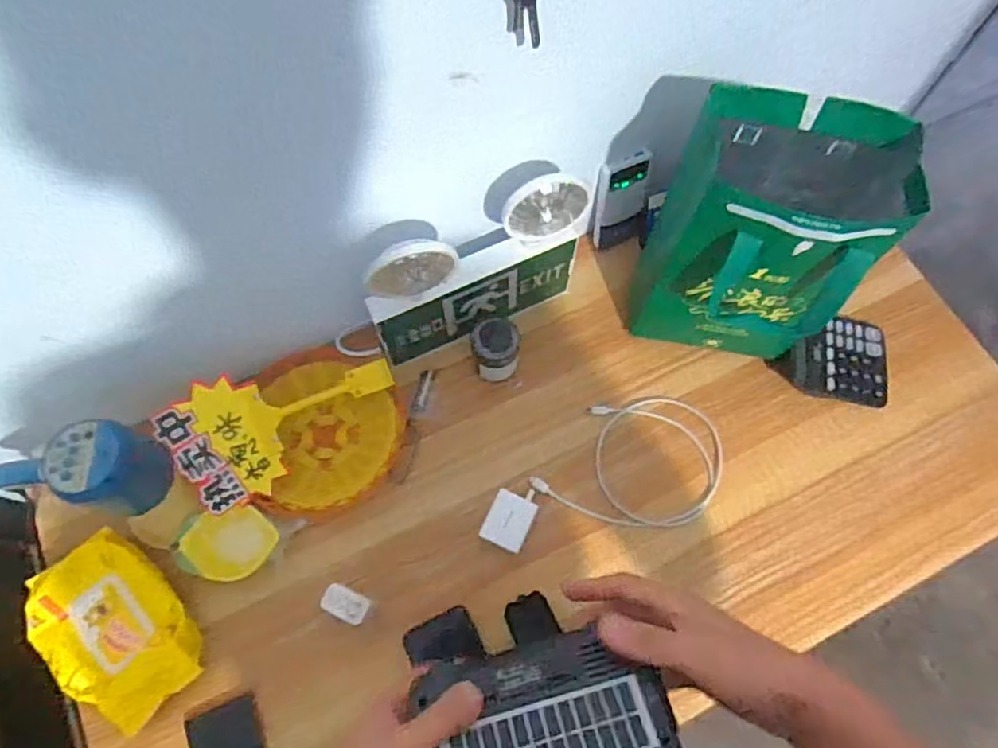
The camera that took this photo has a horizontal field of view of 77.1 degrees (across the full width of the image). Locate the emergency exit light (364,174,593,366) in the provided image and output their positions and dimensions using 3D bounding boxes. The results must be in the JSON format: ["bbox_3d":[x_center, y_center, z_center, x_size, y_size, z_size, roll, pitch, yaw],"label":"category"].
[{"bbox_3d":[-0.034,-0.120,0.749,0.251,0.245,0.056,-25,71,-9],"label":"emergency exit light"}]

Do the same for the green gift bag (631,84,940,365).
[{"bbox_3d":[0.294,-0.151,0.702,0.229,0.270,0.173,23,71,8],"label":"green gift bag"}]

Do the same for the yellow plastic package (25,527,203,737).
[{"bbox_3d":[-0.426,0.286,0.698,0.144,0.056,0.198,-39,74,-13],"label":"yellow plastic package"}]

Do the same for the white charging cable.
[{"bbox_3d":[0.178,0.113,0.788,0.186,0.012,0.203,0,69,0],"label":"white charging cable"}]

